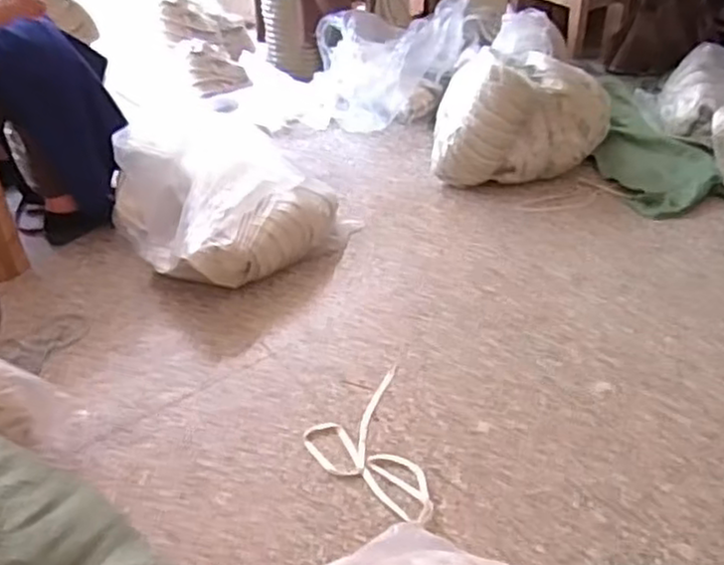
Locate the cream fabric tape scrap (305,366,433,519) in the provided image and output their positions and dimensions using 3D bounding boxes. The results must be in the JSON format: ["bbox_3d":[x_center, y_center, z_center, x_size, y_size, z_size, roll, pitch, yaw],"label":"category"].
[{"bbox_3d":[0.000,0.255,1.122,0.160,0.008,0.281,-8,38,-8],"label":"cream fabric tape scrap"}]

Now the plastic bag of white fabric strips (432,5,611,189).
[{"bbox_3d":[0.363,-0.411,1.686,0.381,0.303,0.288,2,38,5],"label":"plastic bag of white fabric strips"}]

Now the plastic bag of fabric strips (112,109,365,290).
[{"bbox_3d":[-0.298,-0.194,1.529,0.404,0.218,0.433,-29,45,-31],"label":"plastic bag of fabric strips"}]

